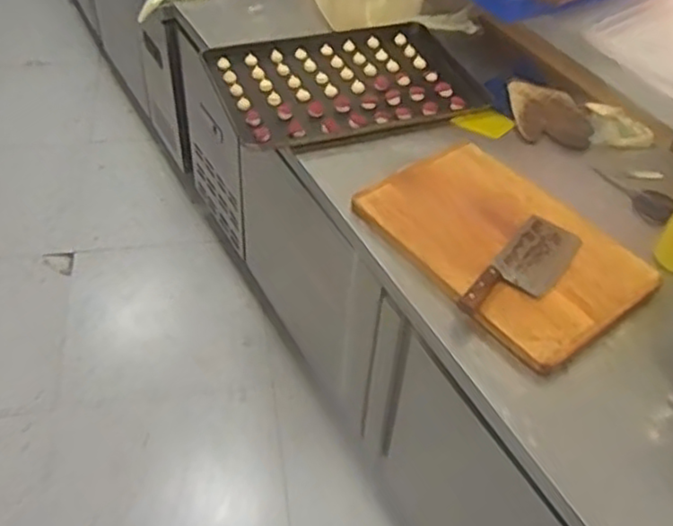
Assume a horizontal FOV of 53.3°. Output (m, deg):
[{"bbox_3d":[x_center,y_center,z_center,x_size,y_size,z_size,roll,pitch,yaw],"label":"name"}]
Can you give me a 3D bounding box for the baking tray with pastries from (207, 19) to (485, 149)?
[{"bbox_3d":[0.019,-0.425,1.572,0.570,0.035,0.406,-13,49,-15],"label":"baking tray with pastries"}]

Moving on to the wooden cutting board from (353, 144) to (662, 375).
[{"bbox_3d":[0.297,-0.041,1.211,0.332,0.041,0.471,-30,56,-27],"label":"wooden cutting board"}]

